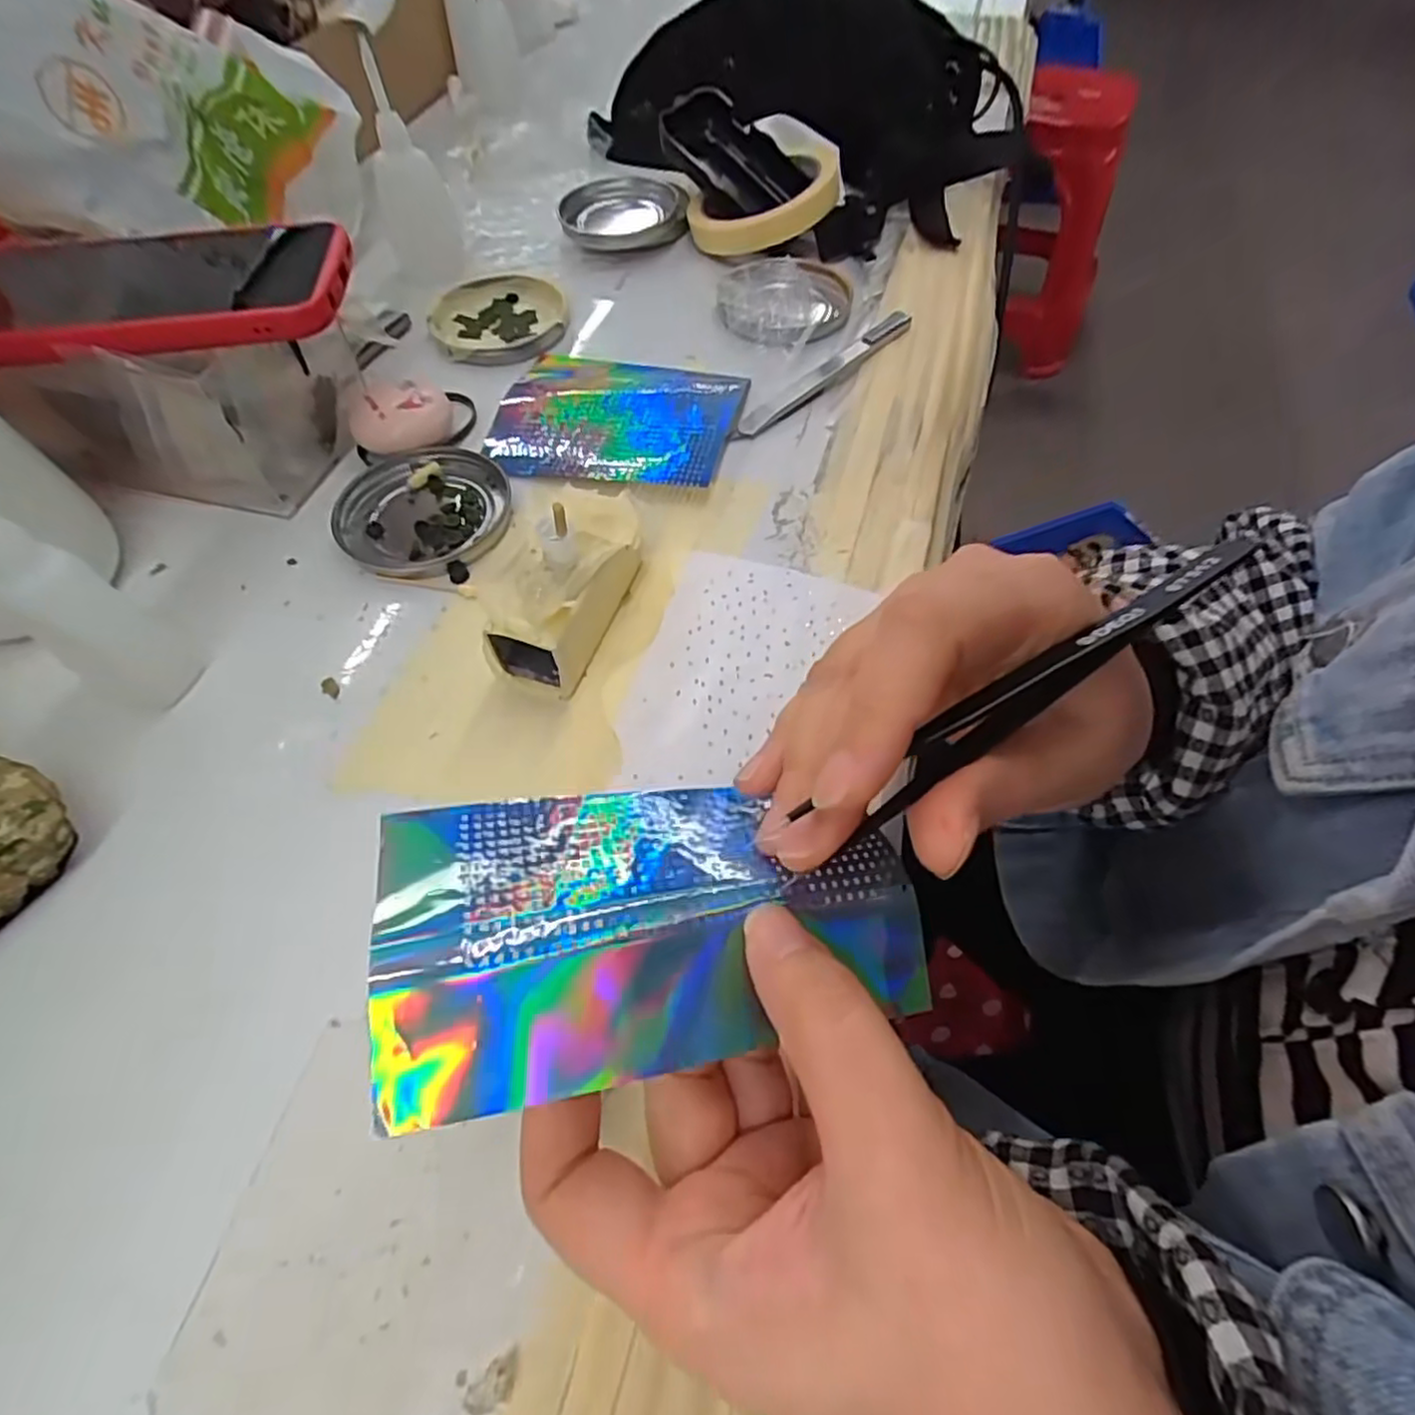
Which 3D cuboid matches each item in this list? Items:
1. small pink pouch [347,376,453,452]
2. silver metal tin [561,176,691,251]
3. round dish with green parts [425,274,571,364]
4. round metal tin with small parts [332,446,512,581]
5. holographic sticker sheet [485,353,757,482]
[{"bbox_3d":[-0.153,-0.145,0.352,0.047,0.023,0.038,-25,60,-14],"label":"small pink pouch"},{"bbox_3d":[-0.056,-0.331,0.473,0.083,0.016,0.085,-1,58,1],"label":"silver metal tin"},{"bbox_3d":[-0.124,-0.233,0.421,0.076,0.015,0.084,1,58,2],"label":"round dish with green parts"},{"bbox_3d":[-0.134,-0.093,0.329,0.076,0.008,0.079,-1,58,1],"label":"round metal tin with small parts"},{"bbox_3d":[-0.048,-0.154,0.362,0.126,0.013,0.100,11,58,8],"label":"holographic sticker sheet"}]

